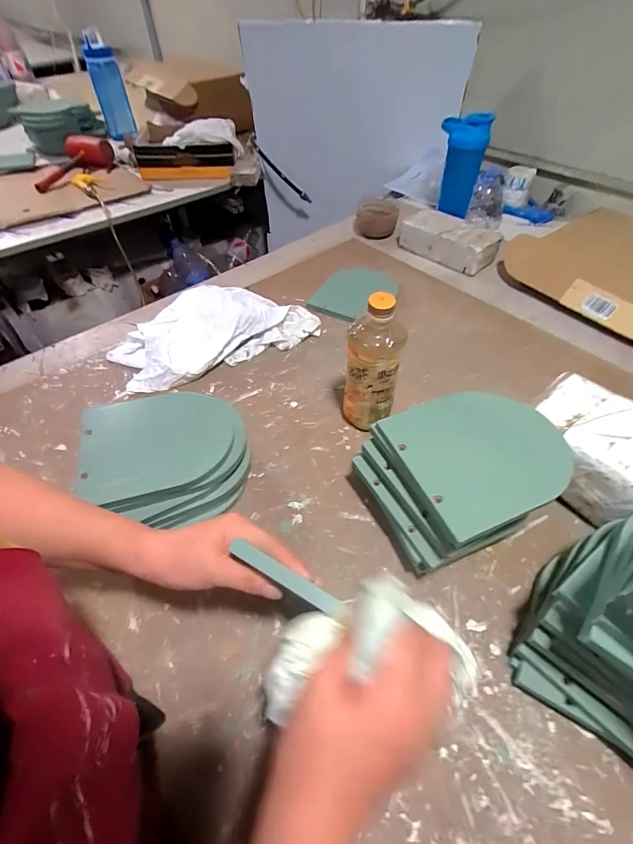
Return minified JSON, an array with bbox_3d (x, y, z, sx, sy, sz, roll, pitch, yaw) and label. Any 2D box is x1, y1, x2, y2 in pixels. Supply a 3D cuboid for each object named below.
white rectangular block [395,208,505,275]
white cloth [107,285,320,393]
[{"bbox_3d":[0.295,-0.413,0.865,0.100,0.063,0.211,-35,59,-25],"label":"white rectangular block"},{"bbox_3d":[-0.181,-0.169,0.657,0.338,0.071,0.175,-24,55,-18],"label":"white cloth"}]

